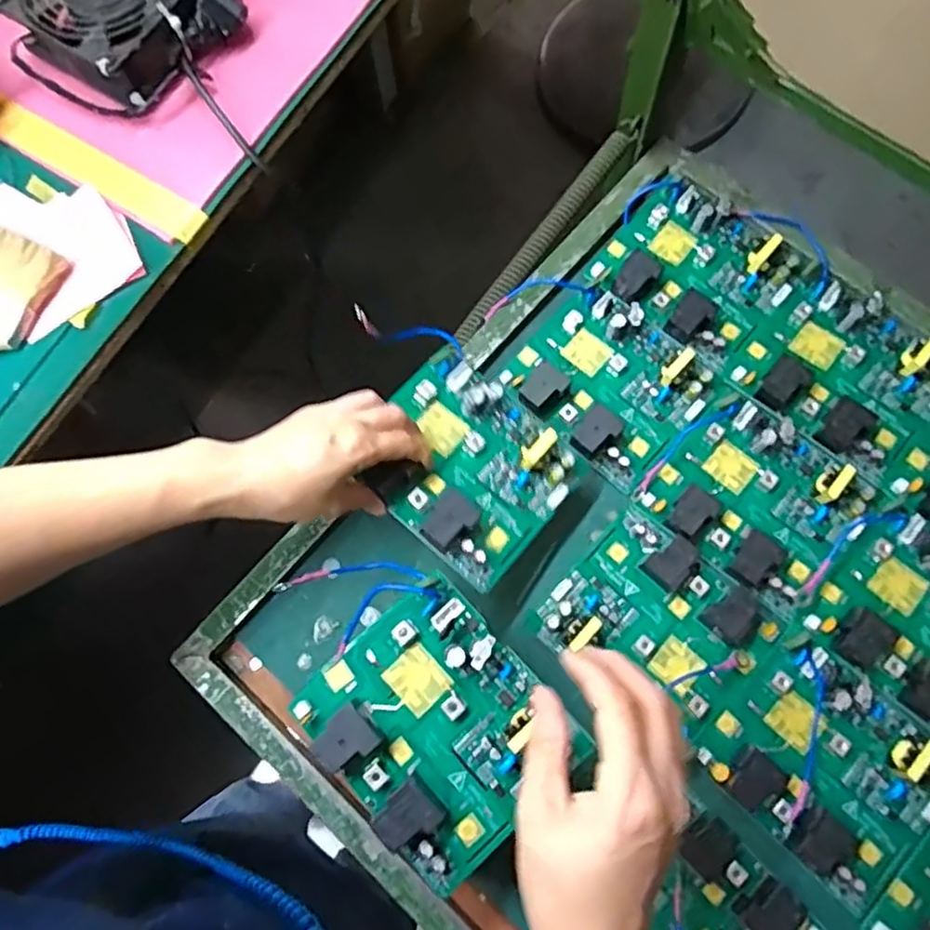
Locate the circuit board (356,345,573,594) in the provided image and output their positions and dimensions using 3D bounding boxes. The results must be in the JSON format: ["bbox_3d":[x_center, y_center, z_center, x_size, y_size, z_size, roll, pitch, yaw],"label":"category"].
[{"bbox_3d":[-0.001,0.000,0.438,0.126,0.027,0.108,40,79,9],"label":"circuit board"}]

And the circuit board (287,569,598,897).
[{"bbox_3d":[-0.015,0.143,0.366,0.112,0.022,0.129,-42,80,-10],"label":"circuit board"}]

